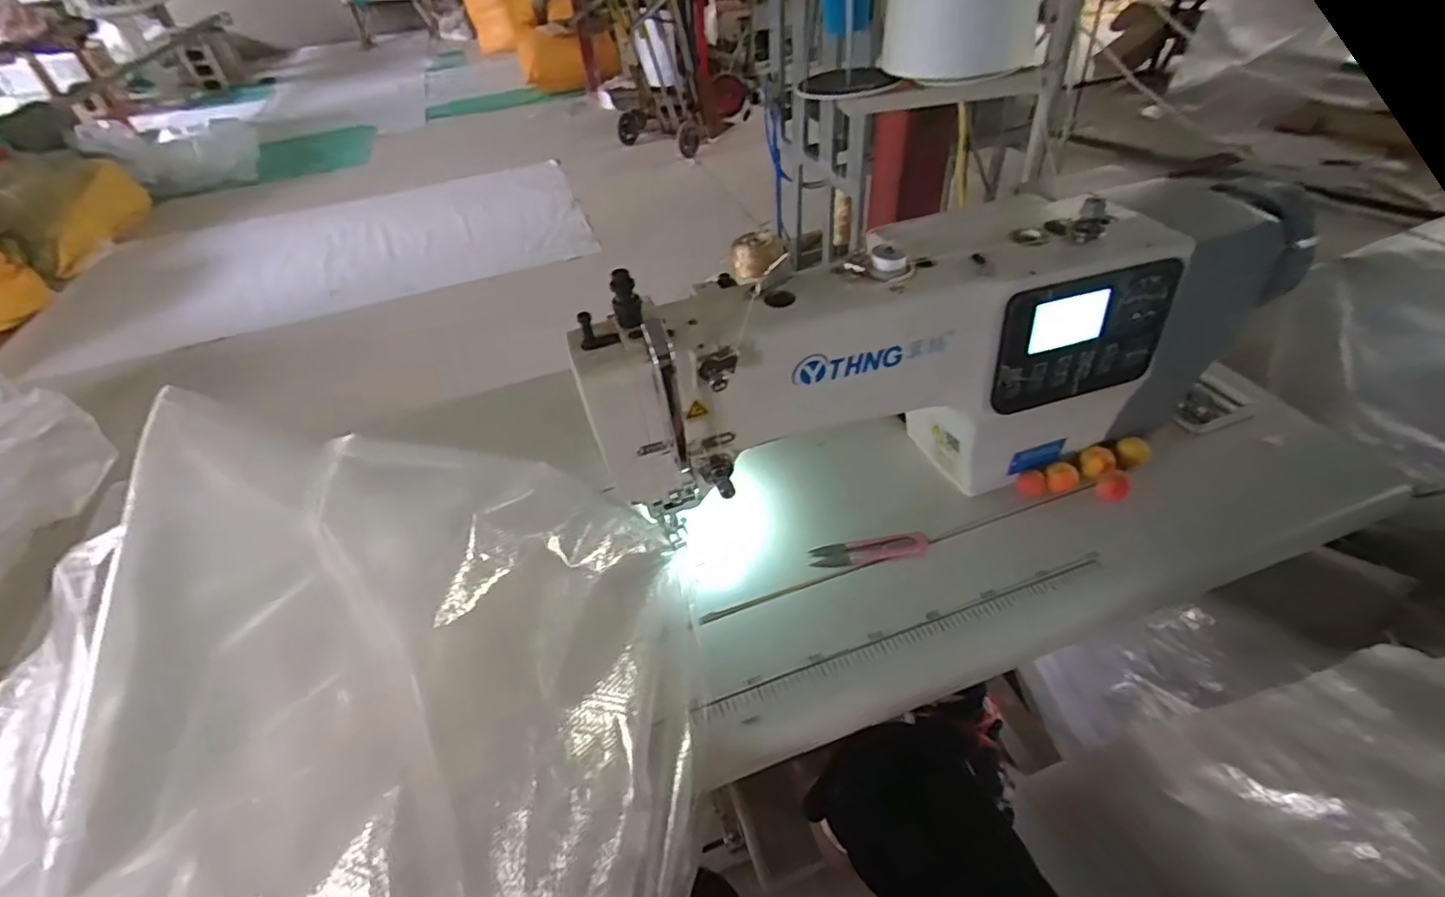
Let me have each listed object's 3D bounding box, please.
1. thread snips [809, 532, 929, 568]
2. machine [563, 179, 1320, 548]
[{"bbox_3d":[0.129,0.089,0.541,0.098,0.009,0.025,-10,44,13],"label":"thread snips"},{"bbox_3d":[0.137,-0.062,0.503,0.477,0.215,0.127,-14,45,-9],"label":"machine"}]

